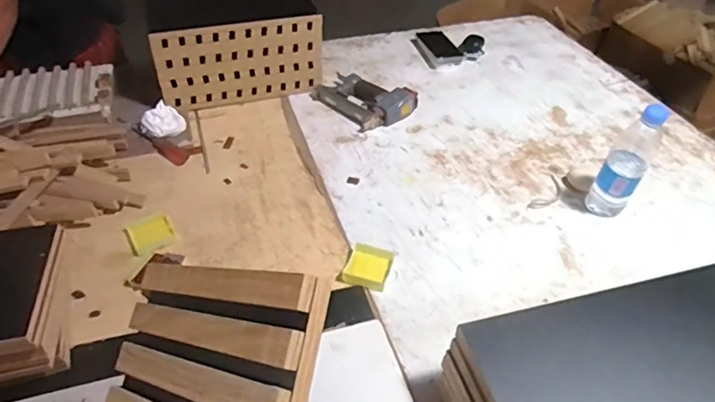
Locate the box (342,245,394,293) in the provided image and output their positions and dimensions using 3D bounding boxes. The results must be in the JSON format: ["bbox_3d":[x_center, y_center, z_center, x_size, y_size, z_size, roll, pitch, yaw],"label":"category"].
[{"bbox_3d":[0.018,0.100,0.786,0.065,0.013,0.076,14,46,14],"label":"box"}]

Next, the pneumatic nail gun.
[{"bbox_3d":[0.010,-0.231,1.117,0.141,0.047,0.212,-32,52,-29],"label":"pneumatic nail gun"}]

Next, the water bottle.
[{"bbox_3d":[0.435,-0.066,0.821,0.063,0.216,0.057,34,54,30],"label":"water bottle"}]

